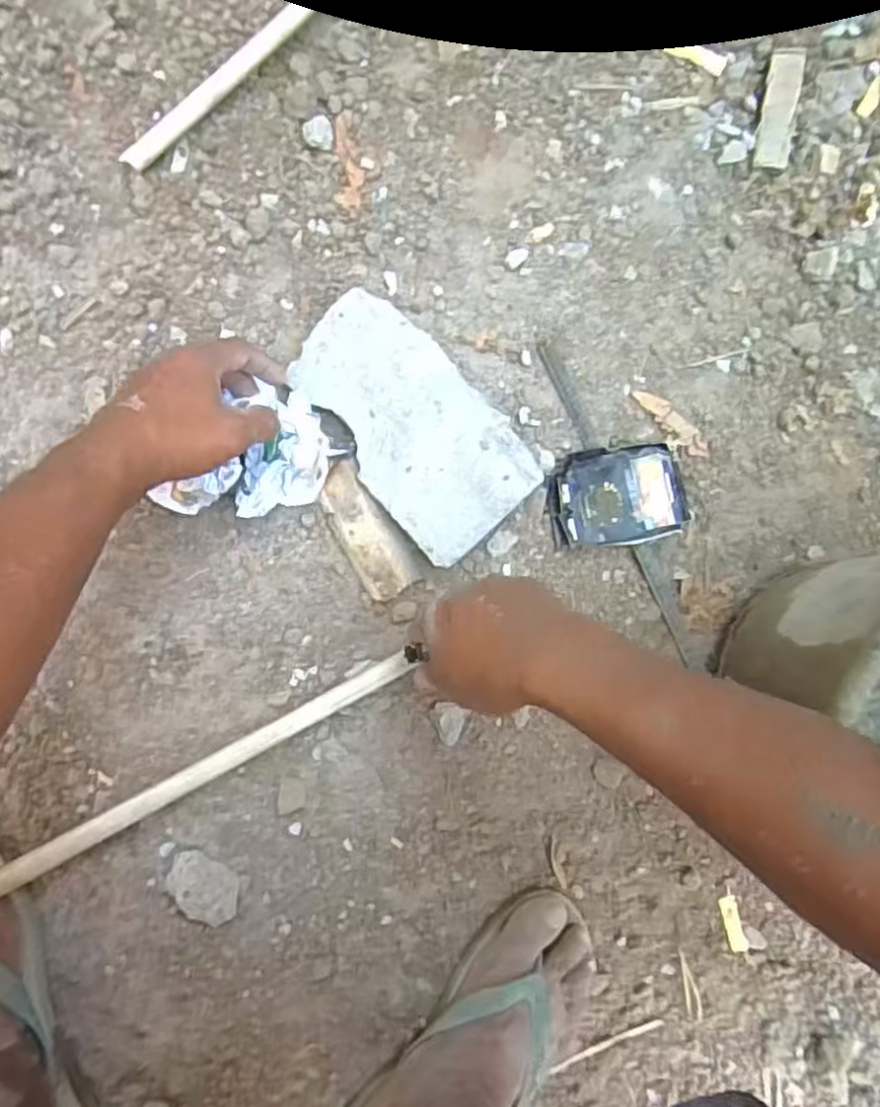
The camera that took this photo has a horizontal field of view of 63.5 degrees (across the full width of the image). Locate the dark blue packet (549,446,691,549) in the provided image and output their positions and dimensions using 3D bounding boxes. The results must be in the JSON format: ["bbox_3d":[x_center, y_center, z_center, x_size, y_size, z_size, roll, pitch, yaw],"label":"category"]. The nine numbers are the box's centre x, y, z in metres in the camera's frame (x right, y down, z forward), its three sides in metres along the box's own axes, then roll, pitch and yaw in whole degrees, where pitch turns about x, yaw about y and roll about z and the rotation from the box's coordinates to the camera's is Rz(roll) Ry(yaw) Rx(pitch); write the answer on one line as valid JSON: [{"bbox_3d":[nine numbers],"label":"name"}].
[{"bbox_3d":[0.152,-0.047,0.589,0.125,0.026,0.078,-4,92,-9],"label":"dark blue packet"}]

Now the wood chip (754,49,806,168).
[{"bbox_3d":[0.297,-0.388,0.620,0.028,0.006,0.099,10,94,6],"label":"wood chip"}]

